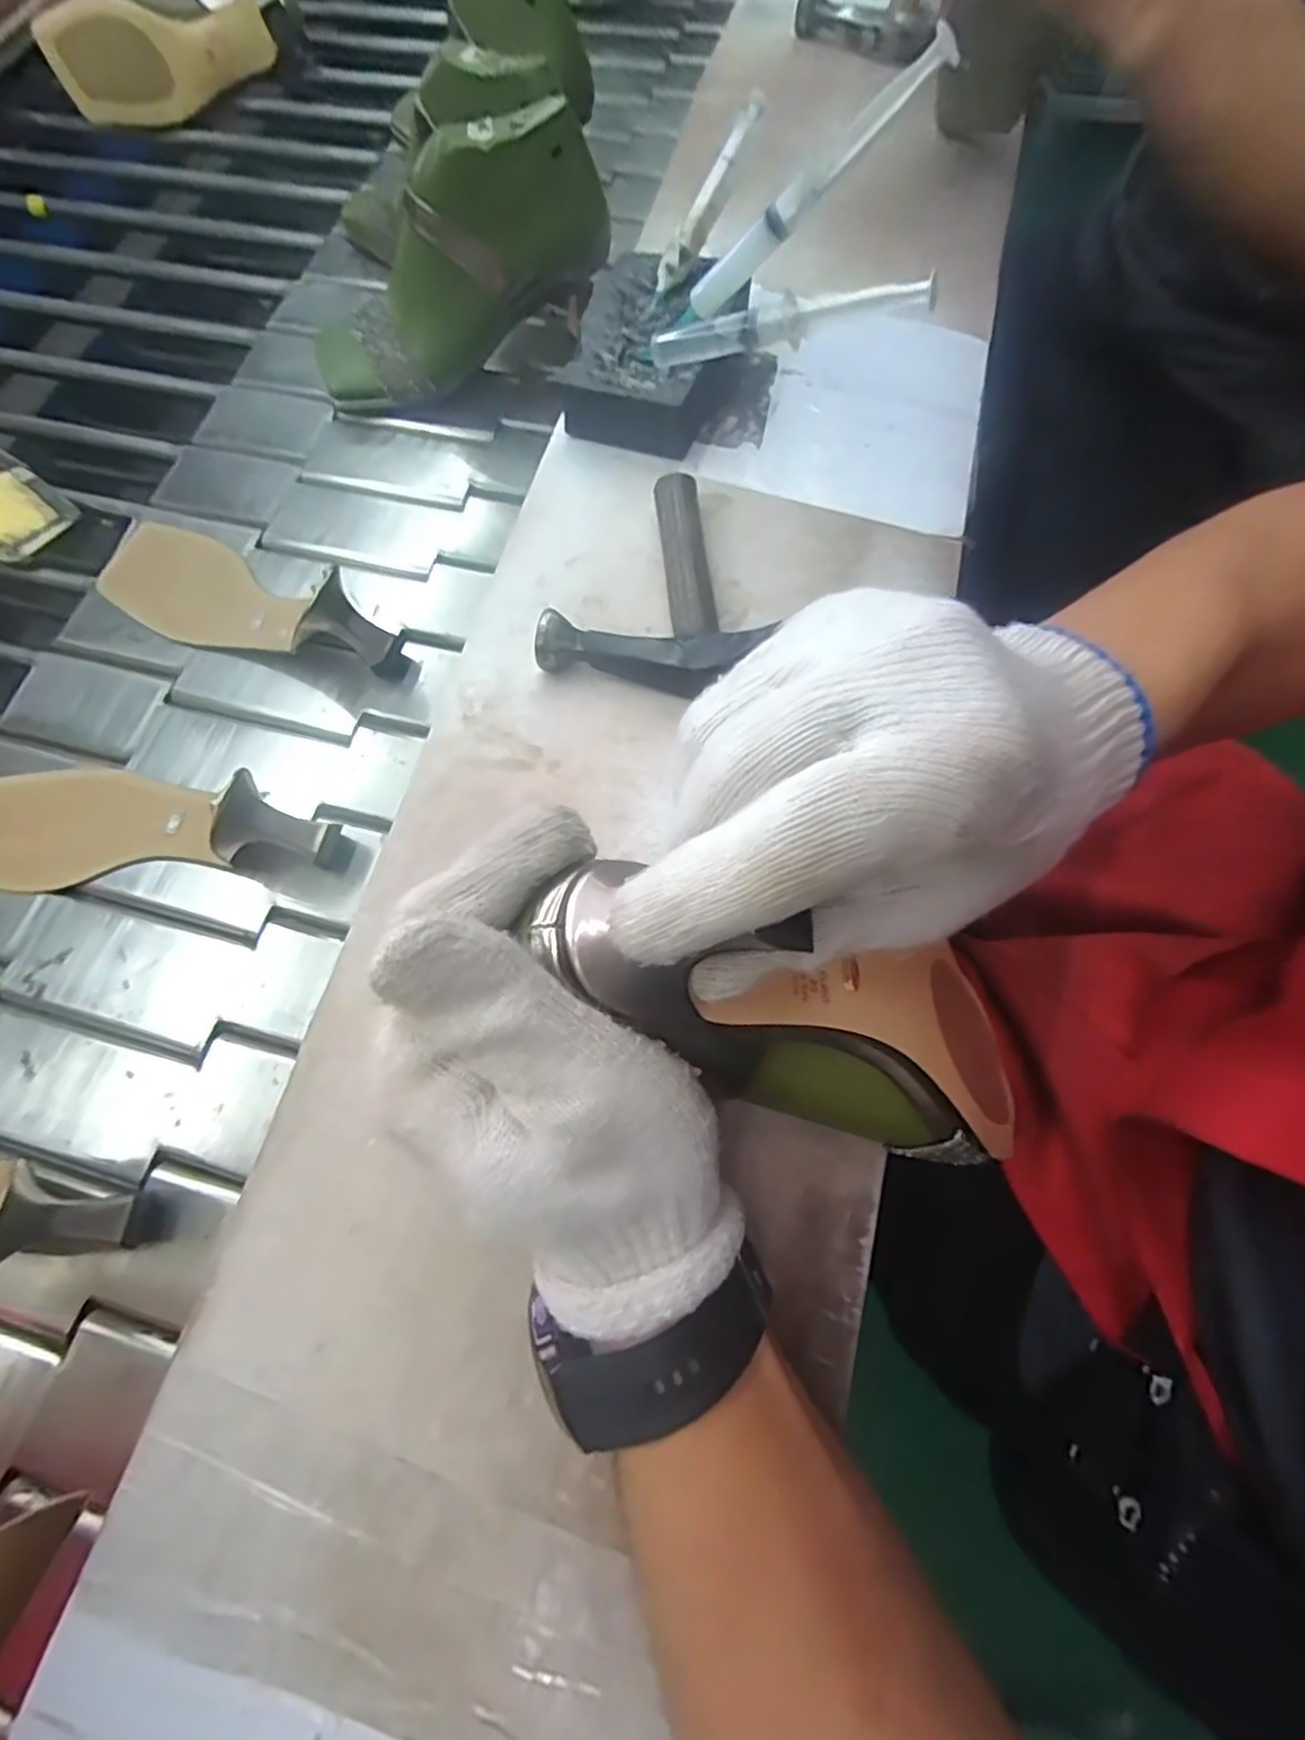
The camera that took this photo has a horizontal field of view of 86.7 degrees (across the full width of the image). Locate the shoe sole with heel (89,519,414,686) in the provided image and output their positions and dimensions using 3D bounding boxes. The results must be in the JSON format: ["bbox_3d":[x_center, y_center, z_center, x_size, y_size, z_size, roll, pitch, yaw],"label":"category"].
[{"bbox_3d":[-0.265,-0.171,0.427,0.230,0.052,0.073,30,73,12],"label":"shoe sole with heel"}]

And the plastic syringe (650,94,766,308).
[{"bbox_3d":[0.032,-0.389,0.403,0.017,0.019,0.112,34,104,15],"label":"plastic syringe"}]

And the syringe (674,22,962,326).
[{"bbox_3d":[0.069,-0.326,0.340,0.160,0.018,0.016,-13,59,47],"label":"syringe"}]

